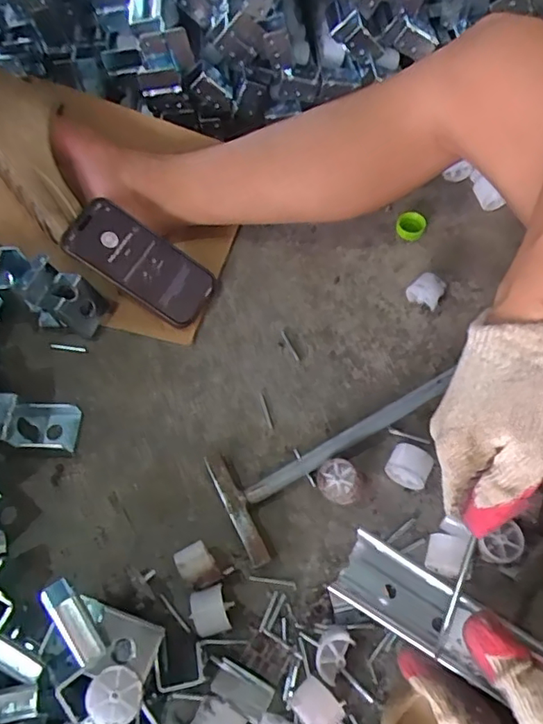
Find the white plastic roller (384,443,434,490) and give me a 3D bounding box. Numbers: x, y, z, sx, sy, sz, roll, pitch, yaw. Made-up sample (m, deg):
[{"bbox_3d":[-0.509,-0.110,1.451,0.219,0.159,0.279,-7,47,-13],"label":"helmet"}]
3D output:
[{"bbox_3d":[0.117,0.090,0.473,0.035,0.032,0.028,25,66,15],"label":"white plastic roller"}]

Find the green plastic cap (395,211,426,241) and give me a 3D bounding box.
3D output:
[{"bbox_3d":[0.153,-0.150,0.609,0.031,0.014,0.030,-1,62,2],"label":"green plastic cap"}]

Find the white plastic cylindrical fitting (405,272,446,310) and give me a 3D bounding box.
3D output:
[{"bbox_3d":[0.158,-0.072,0.561,0.033,0.027,0.024,40,70,21],"label":"white plastic cylindrical fitting"}]

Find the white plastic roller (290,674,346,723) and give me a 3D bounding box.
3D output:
[{"bbox_3d":[0.033,0.244,0.393,0.036,0.033,0.027,41,70,21],"label":"white plastic roller"}]

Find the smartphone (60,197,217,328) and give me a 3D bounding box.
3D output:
[{"bbox_3d":[-0.133,-0.101,0.563,0.149,0.017,0.069,34,66,-9],"label":"smartphone"}]

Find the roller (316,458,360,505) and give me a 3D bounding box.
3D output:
[{"bbox_3d":[0.056,0.102,0.471,0.032,0.028,0.036,-10,62,-3],"label":"roller"}]

